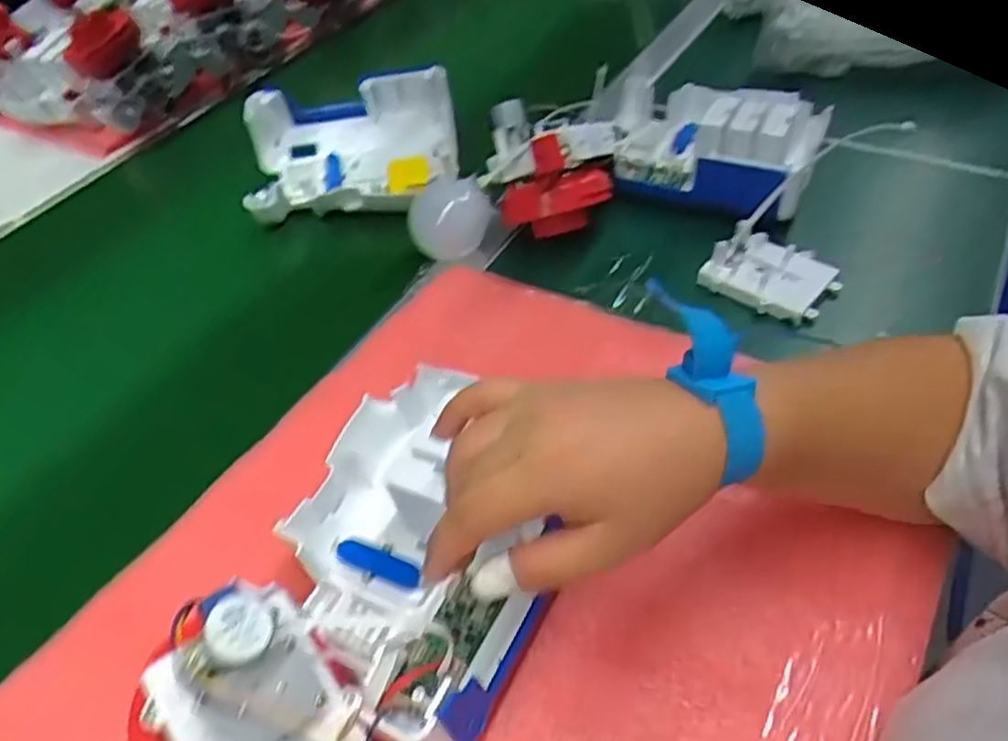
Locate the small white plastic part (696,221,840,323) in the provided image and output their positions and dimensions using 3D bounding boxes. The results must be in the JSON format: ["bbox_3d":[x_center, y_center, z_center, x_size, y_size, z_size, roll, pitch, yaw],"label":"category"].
[{"bbox_3d":[0.188,-0.069,0.510,0.080,0.030,0.050,31,57,30],"label":"small white plastic part"}]

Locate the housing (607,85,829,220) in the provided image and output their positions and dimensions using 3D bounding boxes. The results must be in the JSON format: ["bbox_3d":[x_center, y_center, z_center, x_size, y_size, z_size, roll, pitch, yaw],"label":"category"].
[{"bbox_3d":[0.168,-0.175,0.571,0.142,0.061,0.120,17,51,21],"label":"housing"}]

